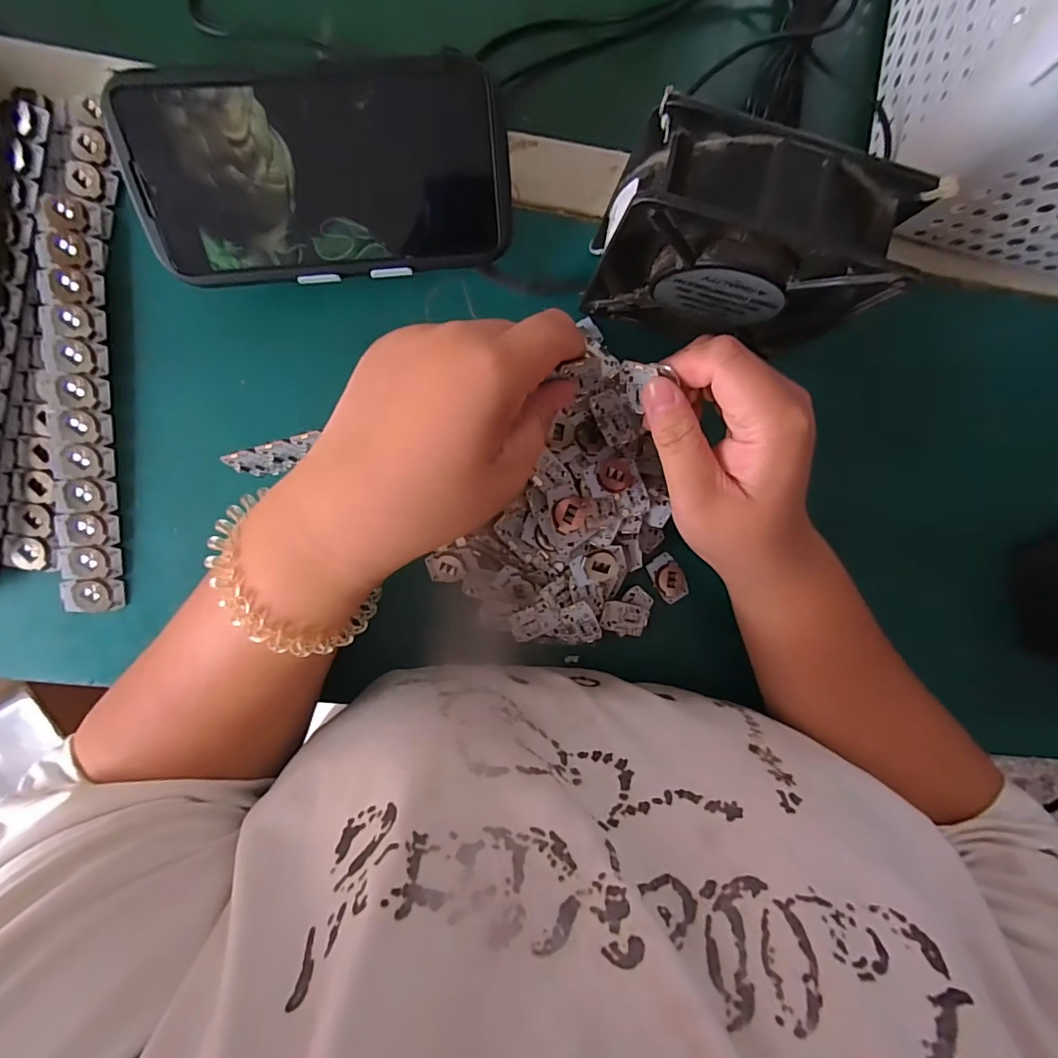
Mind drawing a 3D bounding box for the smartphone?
[{"bbox_3d":[-0.098,-0.168,0.248,0.169,0.005,0.084,-6,122,-5],"label":"smartphone"}]

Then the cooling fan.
[{"bbox_3d":[0.095,-0.128,0.248,0.129,0.116,0.043,10,90,-6],"label":"cooling fan"}]

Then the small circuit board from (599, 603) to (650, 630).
[{"bbox_3d":[0.057,0.052,0.306,0.029,0.010,0.017,10,90,-6],"label":"small circuit board"}]

